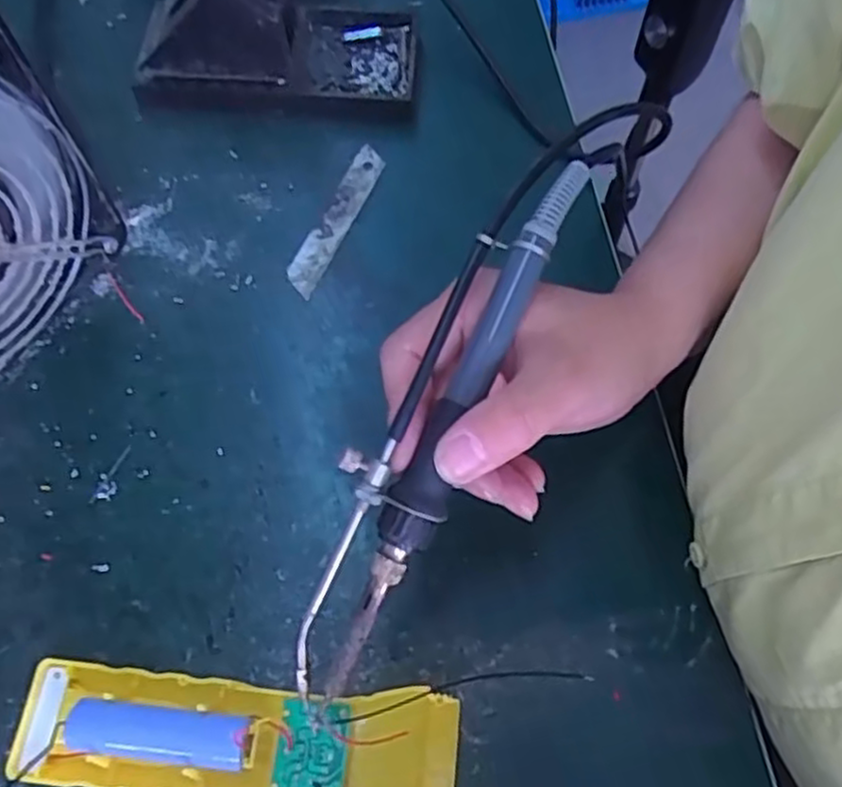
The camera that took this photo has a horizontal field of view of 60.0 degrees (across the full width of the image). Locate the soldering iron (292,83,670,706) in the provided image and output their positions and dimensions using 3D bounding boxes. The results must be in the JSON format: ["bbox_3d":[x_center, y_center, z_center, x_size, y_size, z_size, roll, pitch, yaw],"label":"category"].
[{"bbox_3d":[0.019,-0.008,0.257,0.039,0.028,0.238,26,83,12],"label":"soldering iron"}]

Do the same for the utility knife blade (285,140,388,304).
[{"bbox_3d":[-0.045,-0.094,0.391,0.018,0.004,0.097,24,68,4],"label":"utility knife blade"}]

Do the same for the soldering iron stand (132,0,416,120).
[{"bbox_3d":[-0.081,-0.205,0.405,0.155,0.074,0.075,1,65,2],"label":"soldering iron stand"}]

